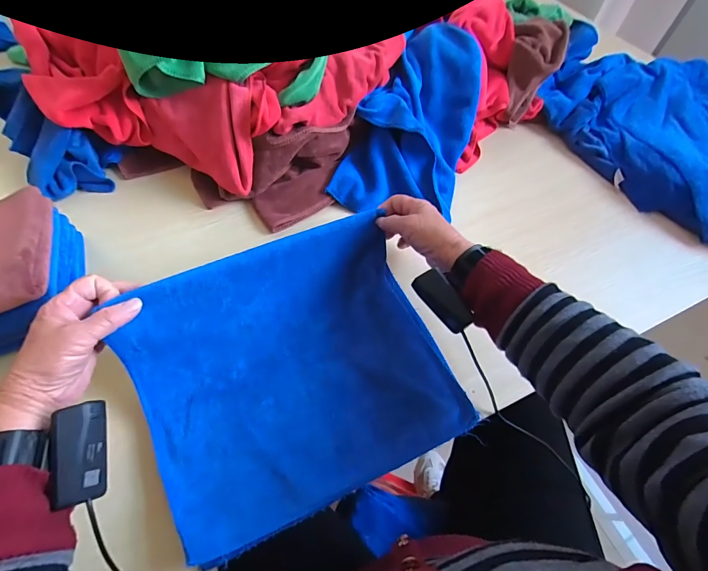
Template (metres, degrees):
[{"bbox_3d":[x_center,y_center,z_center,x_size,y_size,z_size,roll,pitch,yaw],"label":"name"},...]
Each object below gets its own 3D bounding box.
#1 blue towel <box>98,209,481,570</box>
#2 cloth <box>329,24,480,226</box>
[{"bbox_3d":[-0.057,0.072,0.376,0.318,0.102,0.263,-21,62,-14],"label":"blue towel"},{"bbox_3d":[0.113,-0.258,0.572,0.184,0.070,0.353,25,77,12],"label":"cloth"}]

